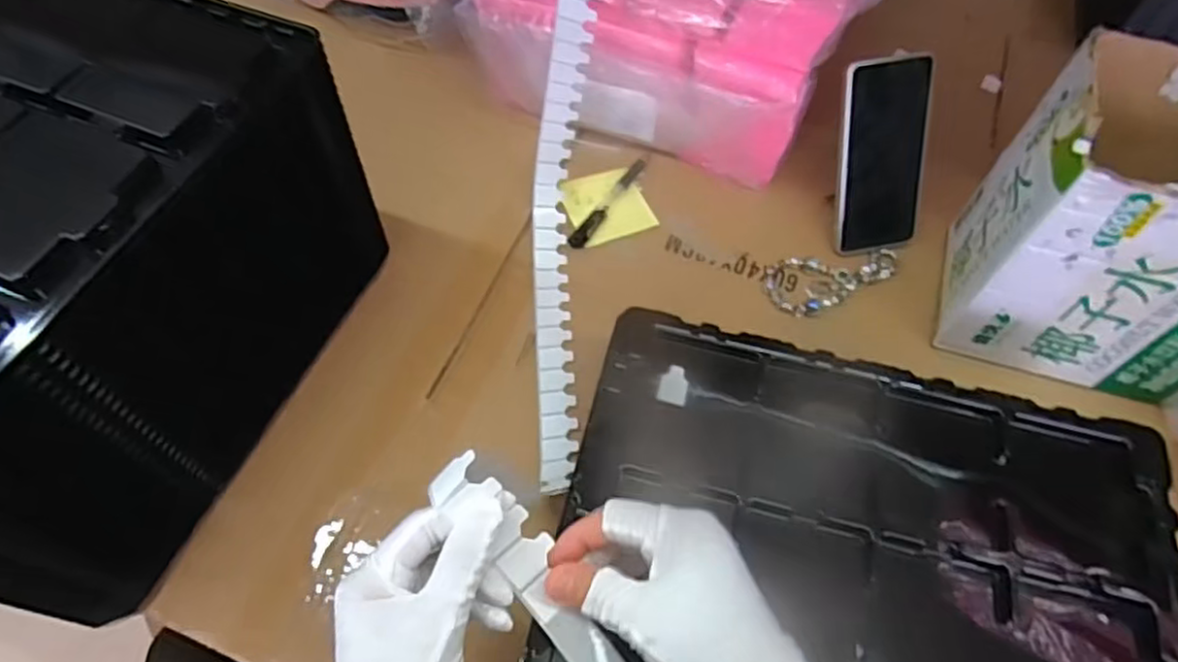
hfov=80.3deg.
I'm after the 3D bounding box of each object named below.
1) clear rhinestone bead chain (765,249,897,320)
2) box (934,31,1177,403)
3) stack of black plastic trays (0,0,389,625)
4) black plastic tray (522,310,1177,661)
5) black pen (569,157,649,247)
[{"bbox_3d":[0.216,-0.052,0.624,0.126,0.004,0.058,-22,63,-15],"label":"clear rhinestone bead chain"},{"bbox_3d":[0.405,-0.077,0.529,0.186,0.203,0.167,20,61,9],"label":"box"},{"bbox_3d":[-0.395,-0.056,0.467,0.354,0.227,0.336,20,61,9],"label":"stack of black plastic trays"},{"bbox_3d":[0.162,0.166,0.409,0.369,0.024,0.326,13,60,5],"label":"black plastic tray"},{"bbox_3d":[0.019,-0.123,0.658,0.014,0.006,0.125,29,63,14],"label":"black pen"}]

